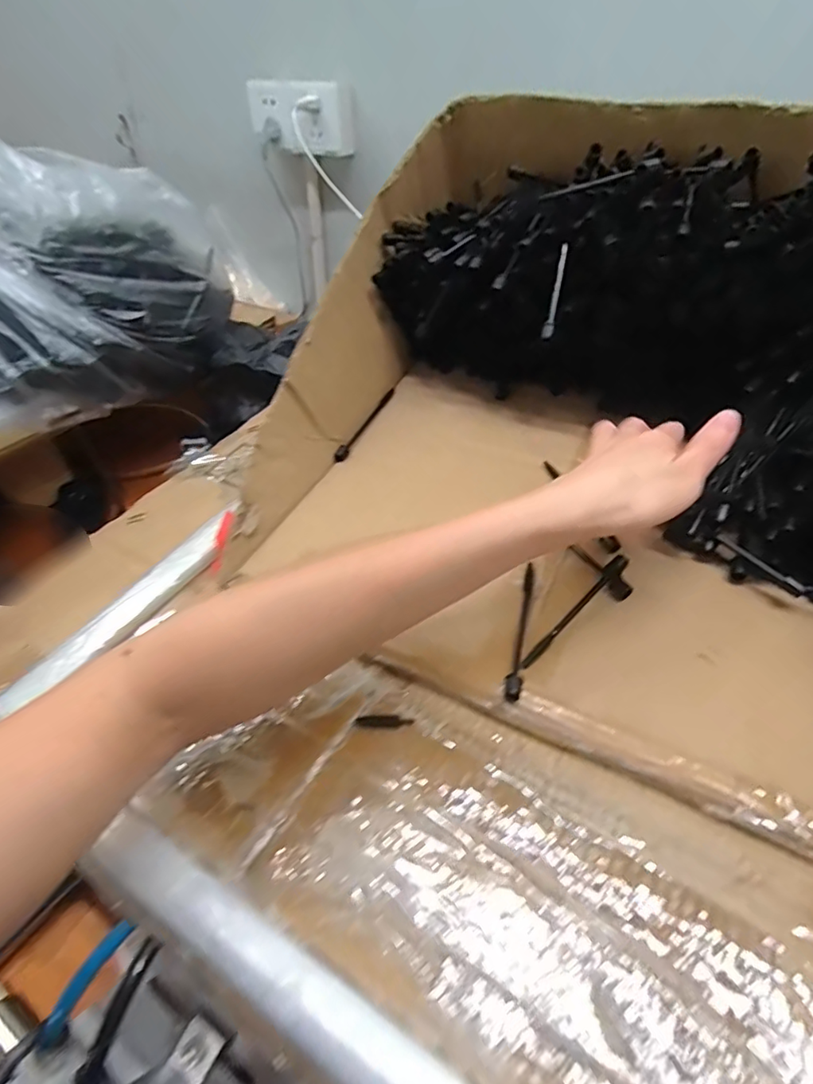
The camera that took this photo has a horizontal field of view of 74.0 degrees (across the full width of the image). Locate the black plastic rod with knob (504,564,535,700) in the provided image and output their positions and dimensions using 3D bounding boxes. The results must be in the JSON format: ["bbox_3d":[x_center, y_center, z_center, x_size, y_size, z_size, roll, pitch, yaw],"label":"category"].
[{"bbox_3d":[0.071,0.054,0.335,0.009,0.011,0.096,10,44,11],"label":"black plastic rod with knob"}]

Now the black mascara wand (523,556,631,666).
[{"bbox_3d":[0.105,0.042,0.335,0.101,0.006,0.010,-41,55,-19],"label":"black mascara wand"}]

